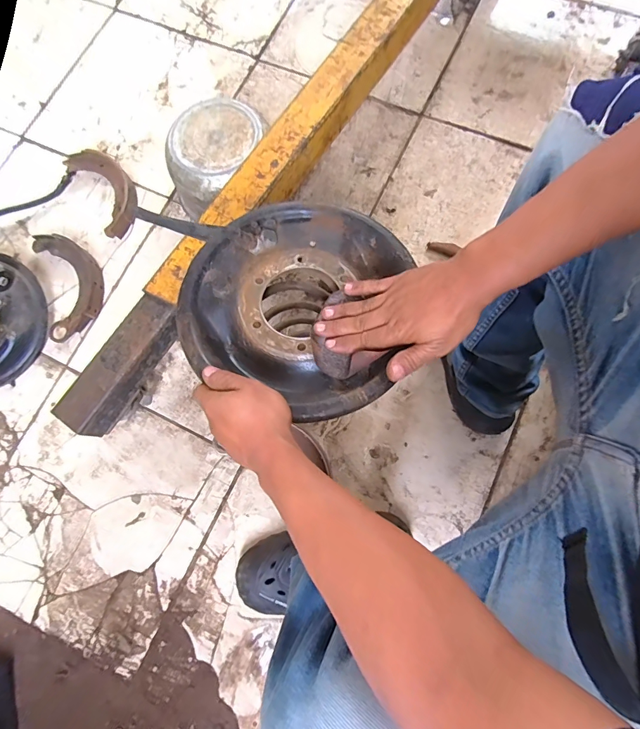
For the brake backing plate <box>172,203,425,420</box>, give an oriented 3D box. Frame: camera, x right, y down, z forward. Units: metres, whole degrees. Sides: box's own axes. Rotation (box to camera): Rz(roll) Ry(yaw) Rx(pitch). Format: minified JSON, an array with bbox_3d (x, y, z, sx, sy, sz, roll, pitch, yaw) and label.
[{"bbox_3d":[-0.033,-0.076,0.448,0.235,0.052,0.257,0,78,1],"label":"brake backing plate"}]

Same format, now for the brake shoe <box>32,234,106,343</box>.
[{"bbox_3d":[-0.505,-0.168,0.809,0.122,0.035,0.225,-18,78,-2],"label":"brake shoe"}]

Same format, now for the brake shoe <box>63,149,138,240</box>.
[{"bbox_3d":[-0.451,-0.374,0.848,0.104,0.032,0.229,-31,79,-5],"label":"brake shoe"}]

